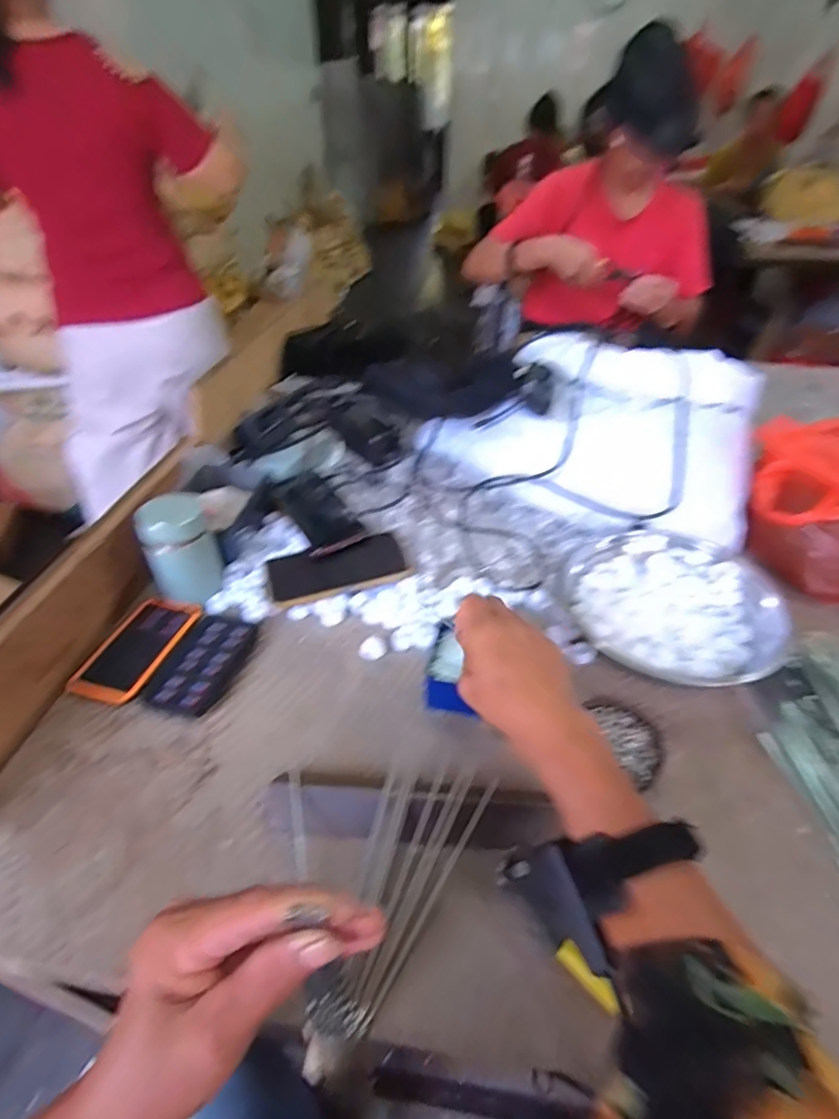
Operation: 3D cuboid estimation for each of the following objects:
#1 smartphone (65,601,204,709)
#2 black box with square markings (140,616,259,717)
[{"bbox_3d":[-0.294,0.090,0.567,0.074,0.007,0.131,10,42,11],"label":"smartphone"},{"bbox_3d":[-0.217,0.104,0.556,0.077,0.007,0.121,11,42,11],"label":"black box with square markings"}]

